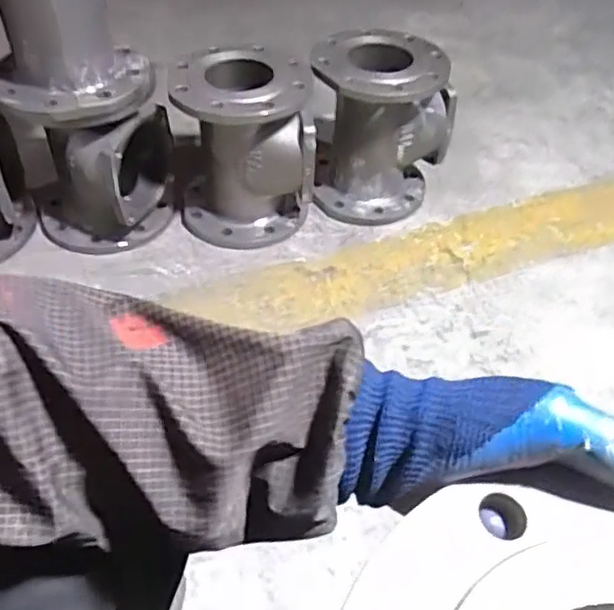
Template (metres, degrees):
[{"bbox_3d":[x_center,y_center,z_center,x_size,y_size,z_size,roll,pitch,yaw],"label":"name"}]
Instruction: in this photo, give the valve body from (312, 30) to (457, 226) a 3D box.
[{"bbox_3d":[0.115,-0.286,1.047,0.227,0.259,0.187,12,48,8],"label":"valve body"}]

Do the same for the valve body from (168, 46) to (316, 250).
[{"bbox_3d":[-0.099,-0.245,1.012,0.201,0.256,0.182,-3,47,-6],"label":"valve body"}]

